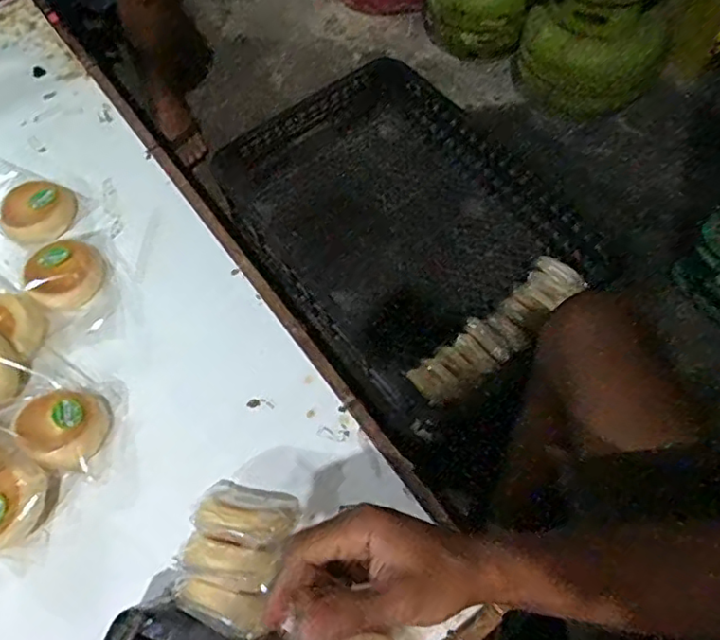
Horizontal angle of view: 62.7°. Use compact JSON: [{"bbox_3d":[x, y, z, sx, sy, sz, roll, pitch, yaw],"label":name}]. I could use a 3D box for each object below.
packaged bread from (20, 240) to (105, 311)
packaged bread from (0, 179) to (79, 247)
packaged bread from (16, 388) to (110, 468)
[{"bbox_3d":[-0.361,-0.052,0.729,0.092,0.042,0.081,-35,70,-15],"label":"packaged bread"},{"bbox_3d":[-0.429,-0.146,0.782,0.088,0.043,0.094,0,65,0],"label":"packaged bread"},{"bbox_3d":[-0.322,0.119,0.652,0.086,0.055,0.083,0,64,1],"label":"packaged bread"}]

